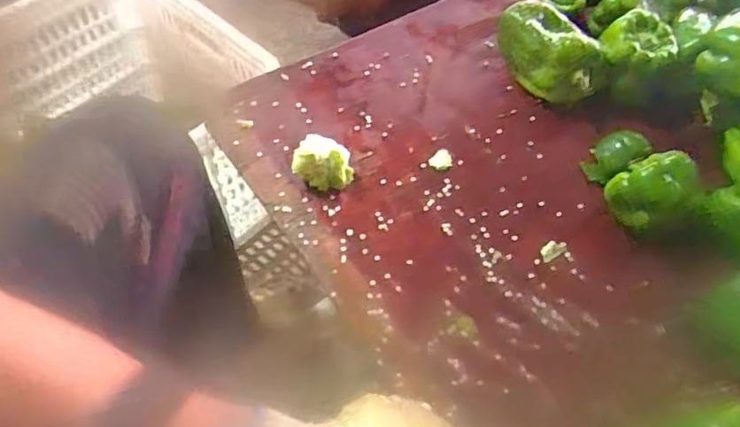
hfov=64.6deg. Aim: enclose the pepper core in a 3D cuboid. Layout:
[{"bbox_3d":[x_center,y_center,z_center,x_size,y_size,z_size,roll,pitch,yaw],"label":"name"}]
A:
[{"bbox_3d":[-0.041,-0.044,0.534,0.050,0.042,0.035,11,57,5],"label":"pepper core"}]

